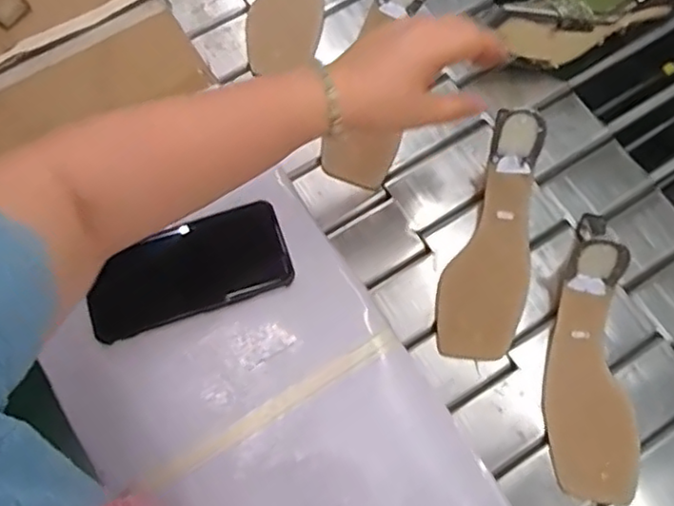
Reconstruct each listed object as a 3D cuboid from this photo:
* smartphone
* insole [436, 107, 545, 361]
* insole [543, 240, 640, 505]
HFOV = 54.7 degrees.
[{"bbox_3d":[-0.122,0.014,0.537,0.163,0.014,0.076,-19,74,-8],"label":"smartphone"},{"bbox_3d":[0.144,-0.013,0.584,0.076,0.044,0.220,14,89,2],"label":"insole"},{"bbox_3d":[0.217,0.099,0.554,0.074,0.053,0.218,0,86,-2],"label":"insole"}]

